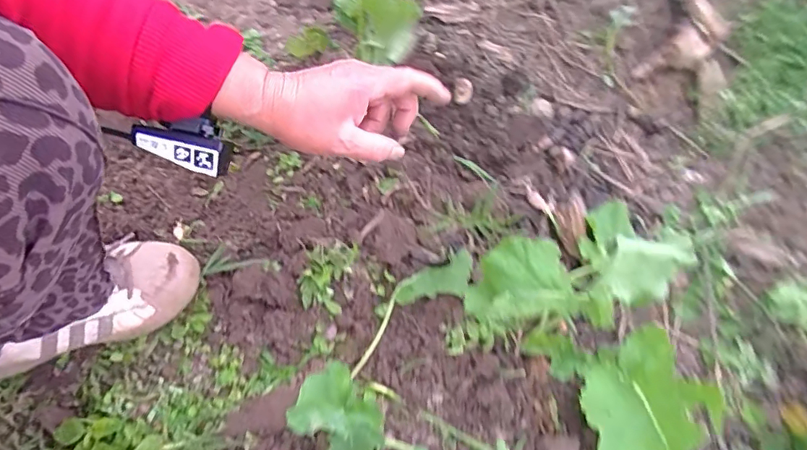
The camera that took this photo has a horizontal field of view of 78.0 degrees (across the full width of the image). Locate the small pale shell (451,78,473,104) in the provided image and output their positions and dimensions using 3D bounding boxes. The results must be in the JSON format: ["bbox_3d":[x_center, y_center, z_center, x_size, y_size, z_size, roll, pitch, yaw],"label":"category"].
[{"bbox_3d":[0.085,-0.190,0.714,0.028,0.025,0.033,9,65,-1],"label":"small pale shell"}]

